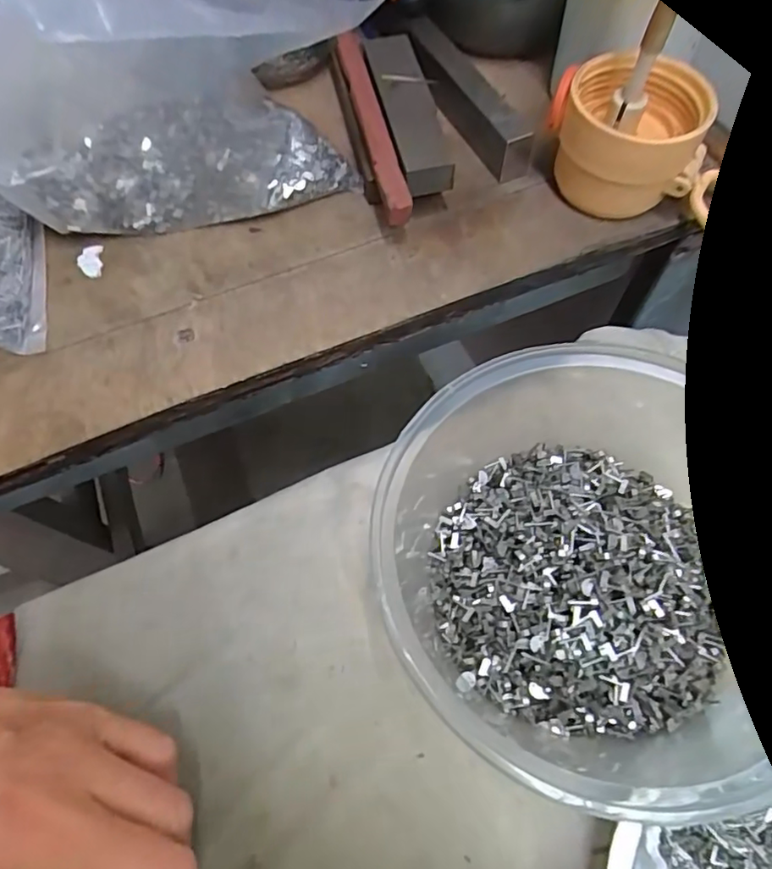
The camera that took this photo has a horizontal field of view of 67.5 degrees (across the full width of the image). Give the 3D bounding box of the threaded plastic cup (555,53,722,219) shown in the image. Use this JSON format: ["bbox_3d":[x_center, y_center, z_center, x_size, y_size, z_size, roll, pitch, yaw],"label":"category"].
[{"bbox_3d":[0.116,-0.140,0.276,0.064,0.052,0.056,19,65,11],"label":"threaded plastic cup"}]

